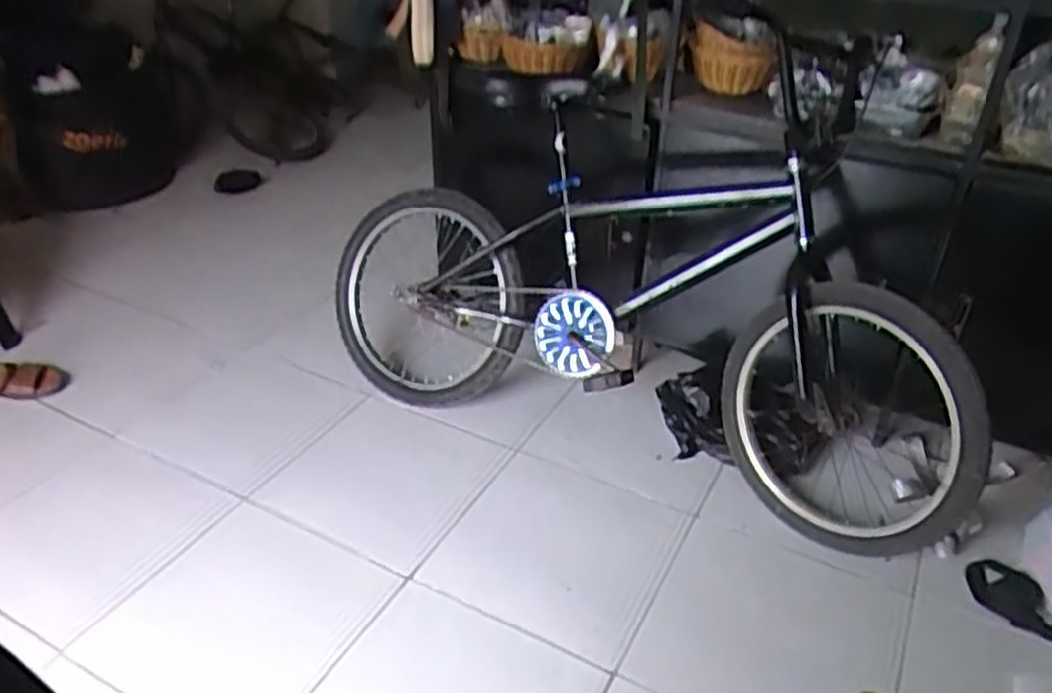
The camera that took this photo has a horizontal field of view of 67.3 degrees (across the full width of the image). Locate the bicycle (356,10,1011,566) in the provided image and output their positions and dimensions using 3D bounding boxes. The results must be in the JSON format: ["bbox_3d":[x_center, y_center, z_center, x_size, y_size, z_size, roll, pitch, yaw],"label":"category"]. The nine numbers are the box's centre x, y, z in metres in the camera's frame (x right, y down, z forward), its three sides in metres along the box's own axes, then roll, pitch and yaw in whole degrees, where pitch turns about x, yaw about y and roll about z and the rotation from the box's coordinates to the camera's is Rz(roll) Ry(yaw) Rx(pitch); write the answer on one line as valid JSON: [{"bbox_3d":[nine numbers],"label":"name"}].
[{"bbox_3d":[0.229,-0.139,1.649,1.395,0.745,0.501,20,38,27],"label":"bicycle"}]

